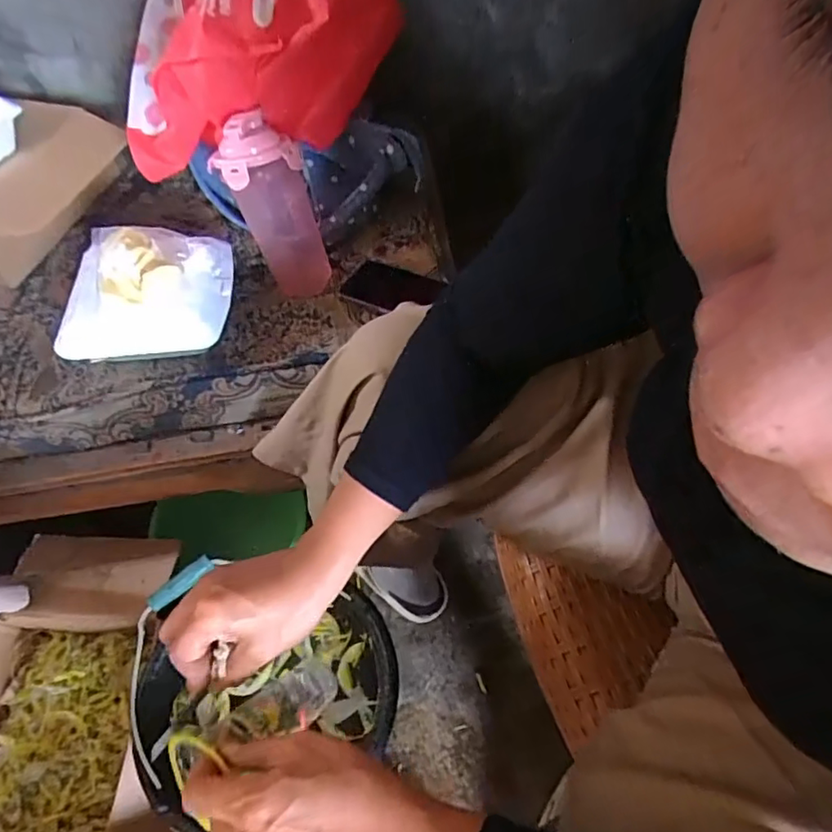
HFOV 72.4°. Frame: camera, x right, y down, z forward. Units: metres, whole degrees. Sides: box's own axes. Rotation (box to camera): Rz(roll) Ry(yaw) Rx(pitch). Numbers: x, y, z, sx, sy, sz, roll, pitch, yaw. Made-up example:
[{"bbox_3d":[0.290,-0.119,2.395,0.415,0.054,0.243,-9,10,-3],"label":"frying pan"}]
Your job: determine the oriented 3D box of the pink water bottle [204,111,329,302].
[{"bbox_3d":[-0.166,-0.237,0.684,0.091,0.234,0.068,-17,61,-6],"label":"pink water bottle"}]

